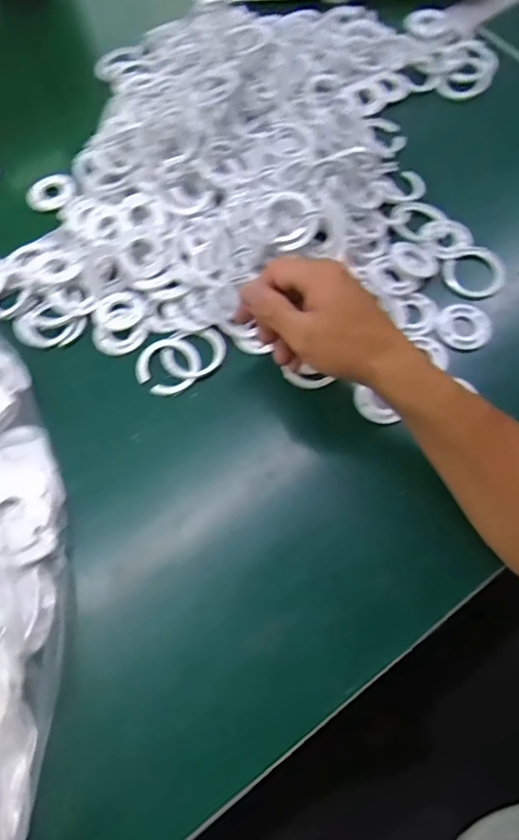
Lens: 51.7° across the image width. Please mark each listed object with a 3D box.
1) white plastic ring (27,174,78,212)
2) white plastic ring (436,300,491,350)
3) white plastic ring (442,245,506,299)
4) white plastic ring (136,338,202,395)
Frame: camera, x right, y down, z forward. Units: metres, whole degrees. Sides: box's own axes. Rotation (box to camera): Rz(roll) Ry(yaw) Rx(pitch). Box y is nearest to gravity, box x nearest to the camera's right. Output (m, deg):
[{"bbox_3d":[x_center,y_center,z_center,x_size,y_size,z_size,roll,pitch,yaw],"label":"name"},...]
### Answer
[{"bbox_3d":[-0.208,-0.227,0.535,0.049,0.007,0.040,-11,67,-2],"label":"white plastic ring"},{"bbox_3d":[0.175,-0.083,0.462,0.044,0.006,0.044,-22,68,-6],"label":"white plastic ring"},{"bbox_3d":[0.195,-0.135,0.482,0.053,0.006,0.054,-1,67,2],"label":"white plastic ring"},{"bbox_3d":[-0.078,-0.047,0.461,0.054,0.004,0.050,-1,67,2],"label":"white plastic ring"}]

